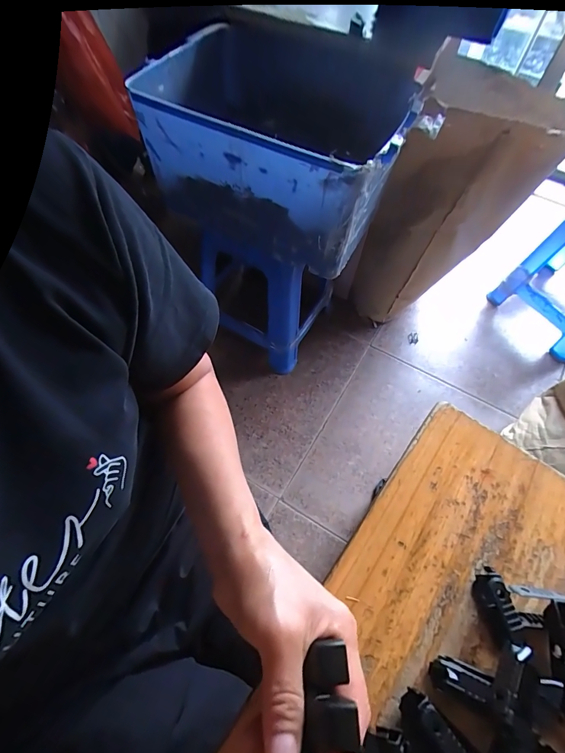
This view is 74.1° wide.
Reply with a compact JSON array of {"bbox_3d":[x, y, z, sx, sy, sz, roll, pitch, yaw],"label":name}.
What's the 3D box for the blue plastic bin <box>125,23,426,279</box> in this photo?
[{"bbox_3d":[-0.024,-0.456,0.763,0.484,0.297,0.351,22,61,10],"label":"blue plastic bin"}]

